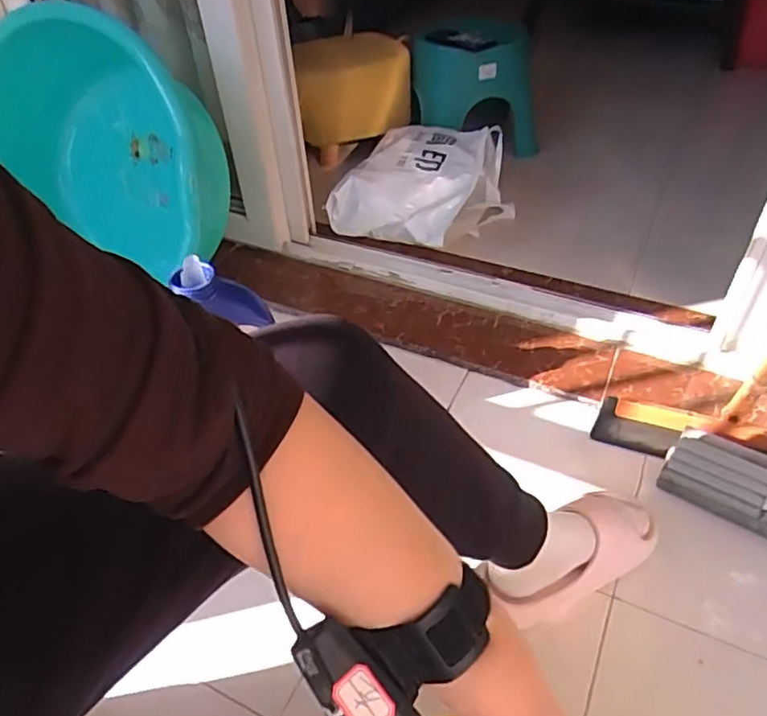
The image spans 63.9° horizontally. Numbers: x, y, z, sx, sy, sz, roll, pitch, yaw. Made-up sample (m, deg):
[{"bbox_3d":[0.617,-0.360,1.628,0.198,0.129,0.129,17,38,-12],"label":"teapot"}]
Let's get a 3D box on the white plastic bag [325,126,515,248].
[{"bbox_3d":[0.069,-0.347,1.273,0.295,0.157,0.307,28,52,29],"label":"white plastic bag"}]

